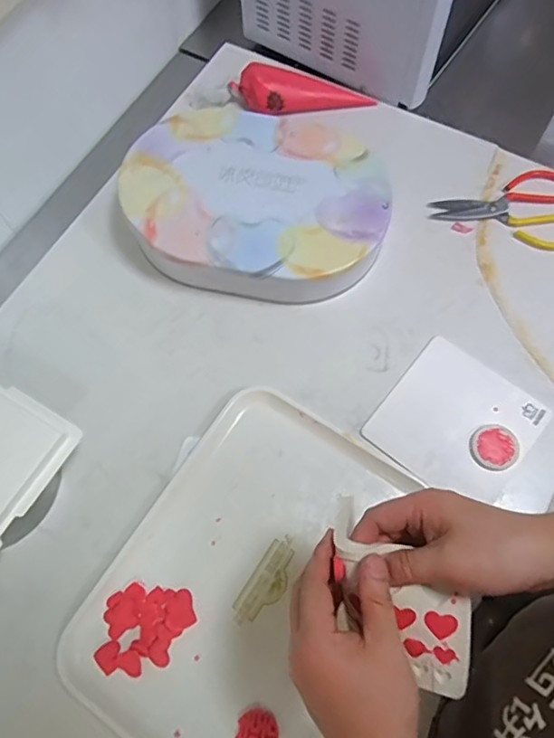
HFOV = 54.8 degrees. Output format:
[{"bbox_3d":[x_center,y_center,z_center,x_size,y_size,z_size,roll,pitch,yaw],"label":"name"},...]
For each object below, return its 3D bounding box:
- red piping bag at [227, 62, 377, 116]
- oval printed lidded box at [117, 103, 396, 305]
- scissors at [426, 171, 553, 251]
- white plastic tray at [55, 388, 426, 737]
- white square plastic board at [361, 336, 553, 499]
[{"bbox_3d":[0.038,-0.415,0.809,0.221,0.046,0.075,6,69,4],"label":"red piping bag"},{"bbox_3d":[-0.025,-0.219,0.716,0.335,0.077,0.260,22,71,10],"label":"oval printed lidded box"},{"bbox_3d":[0.323,-0.232,0.750,0.207,0.008,0.123,9,69,5],"label":"scissors"},{"bbox_3d":[-0.028,0.226,0.576,0.270,0.016,0.373,31,73,12],"label":"white plastic tray"},{"bbox_3d":[0.214,0.063,0.637,0.162,0.013,0.166,38,74,15],"label":"white square plastic board"}]

